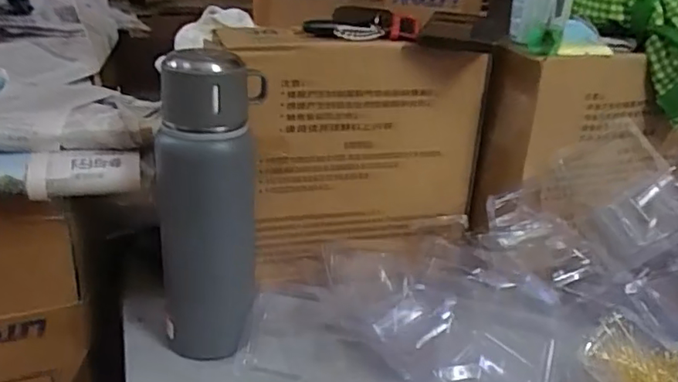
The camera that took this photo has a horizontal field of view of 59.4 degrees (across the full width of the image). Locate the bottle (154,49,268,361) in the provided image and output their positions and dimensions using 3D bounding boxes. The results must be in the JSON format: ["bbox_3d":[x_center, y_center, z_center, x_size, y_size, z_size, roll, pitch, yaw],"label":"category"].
[{"bbox_3d":[-0.113,0.018,0.524,0.089,0.271,0.067,-2,25,-16],"label":"bottle"}]

